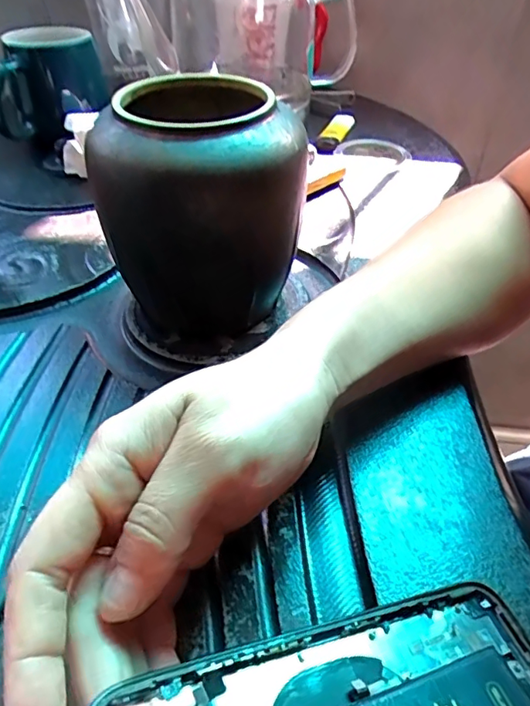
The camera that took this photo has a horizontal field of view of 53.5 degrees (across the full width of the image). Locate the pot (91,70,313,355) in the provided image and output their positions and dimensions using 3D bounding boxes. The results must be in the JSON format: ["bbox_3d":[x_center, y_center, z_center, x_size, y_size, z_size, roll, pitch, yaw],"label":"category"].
[{"bbox_3d":[-0.031,-0.084,0.310,0.102,0.125,0.107,-1,43,1],"label":"pot"}]

